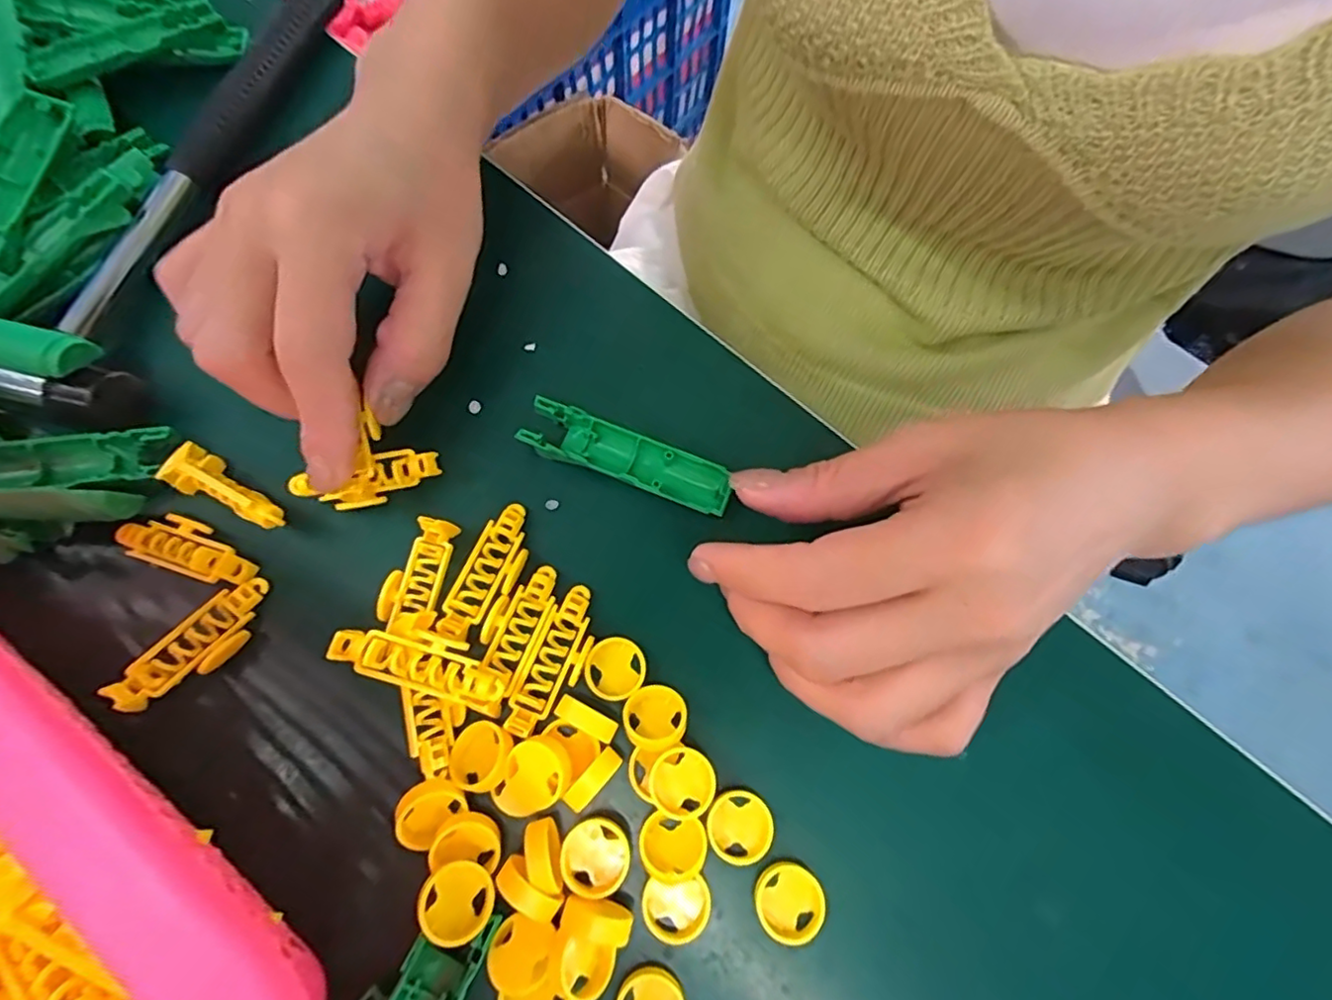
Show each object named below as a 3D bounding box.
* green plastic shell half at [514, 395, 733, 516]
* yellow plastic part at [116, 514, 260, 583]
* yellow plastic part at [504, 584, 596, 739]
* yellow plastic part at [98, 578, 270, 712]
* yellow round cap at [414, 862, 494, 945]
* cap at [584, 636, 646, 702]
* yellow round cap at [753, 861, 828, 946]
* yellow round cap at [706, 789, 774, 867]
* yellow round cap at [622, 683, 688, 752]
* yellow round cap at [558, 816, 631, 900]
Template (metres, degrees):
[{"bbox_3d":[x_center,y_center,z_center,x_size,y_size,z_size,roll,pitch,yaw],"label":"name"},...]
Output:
[{"bbox_3d":[-0.014,-0.015,0.219,0.075,0.009,0.019,22,71,5],"label":"green plastic shell half"},{"bbox_3d":[-0.160,0.016,0.204,0.047,0.007,0.017,17,71,6],"label":"yellow plastic part"},{"bbox_3d":[-0.035,0.050,0.194,0.017,0.006,0.048,19,71,7],"label":"yellow plastic part"},{"bbox_3d":[-0.147,0.044,0.191,0.017,0.013,0.047,34,73,11],"label":"yellow plastic part"},{"bbox_3d":[-0.058,0.110,0.167,0.019,0.004,0.019,16,46,-17],"label":"yellow round cap"},{"bbox_3d":[-0.016,0.054,0.197,0.018,0.005,0.019,0,70,0],"label":"cap"},{"bbox_3d":[0.035,0.116,0.176,0.019,0.006,0.019,0,70,0],"label":"yellow round cap"},{"bbox_3d":[0.022,0.098,0.183,0.018,0.006,0.019,0,70,0],"label":"yellow round cap"},{"bbox_3d":[-0.004,0.067,0.188,0.019,0.005,0.019,0,70,0],"label":"yellow round cap"},{"bbox_3d":[-0.020,0.102,0.174,0.019,0.006,0.020,0,70,0],"label":"yellow round cap"}]

